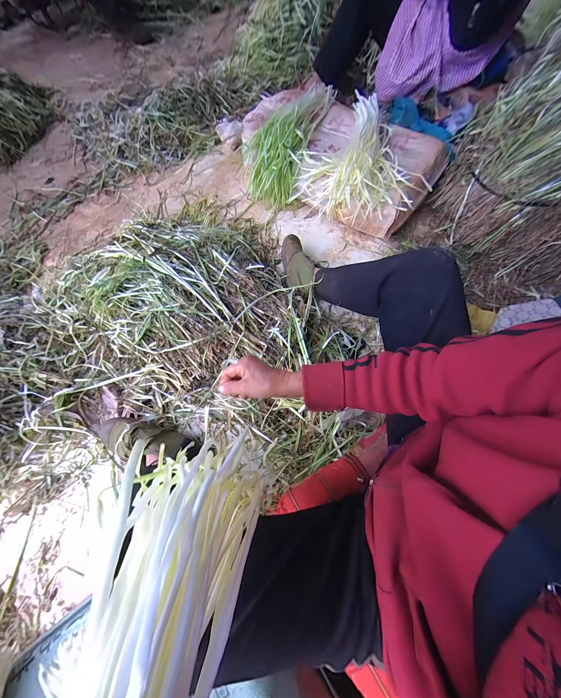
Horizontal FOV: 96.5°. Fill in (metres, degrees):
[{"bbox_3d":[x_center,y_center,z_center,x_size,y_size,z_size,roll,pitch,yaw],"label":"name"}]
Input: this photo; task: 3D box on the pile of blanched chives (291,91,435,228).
[{"bbox_3d":[0.284,-0.644,0.840,0.372,0.141,0.449,16,69,7],"label":"pile of blanched chives"}]

